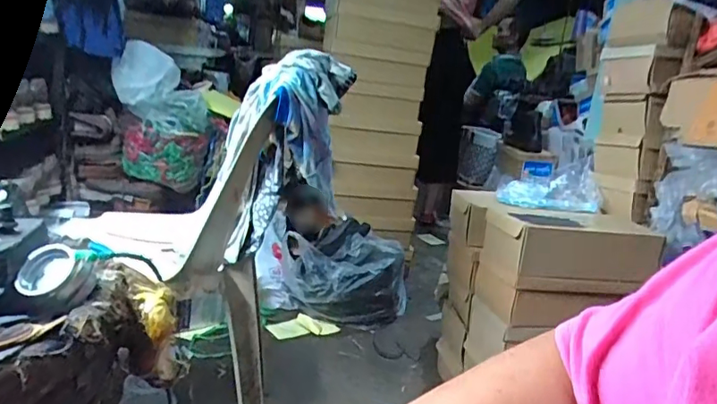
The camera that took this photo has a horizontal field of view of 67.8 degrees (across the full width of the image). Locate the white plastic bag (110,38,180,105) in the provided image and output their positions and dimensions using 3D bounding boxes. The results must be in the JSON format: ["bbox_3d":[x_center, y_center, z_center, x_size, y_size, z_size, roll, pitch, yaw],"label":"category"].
[{"bbox_3d":[-0.660,-0.400,1.659,0.186,0.176,0.065,0,16,-27],"label":"white plastic bag"}]

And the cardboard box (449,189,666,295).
[{"bbox_3d":[0.426,0.077,1.217,0.358,0.123,0.327,4,15,-13],"label":"cardboard box"}]

